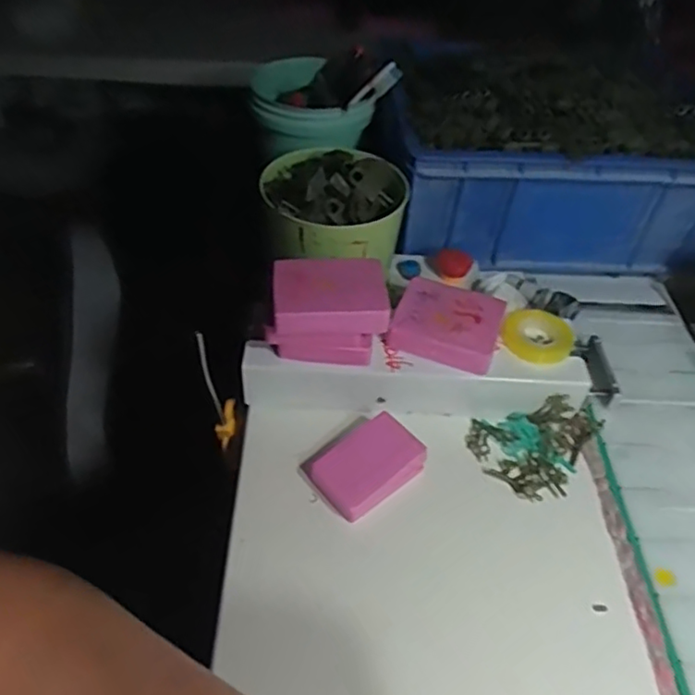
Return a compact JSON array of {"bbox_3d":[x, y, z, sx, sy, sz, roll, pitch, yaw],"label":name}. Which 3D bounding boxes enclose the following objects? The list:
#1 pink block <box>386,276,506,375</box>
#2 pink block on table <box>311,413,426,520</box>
[{"bbox_3d":[0.077,-0.017,0.483,0.078,0.023,0.072,16,46,11],"label":"pink block"},{"bbox_3d":[0.014,0.082,0.435,0.075,0.026,0.048,-29,54,-29],"label":"pink block on table"}]

